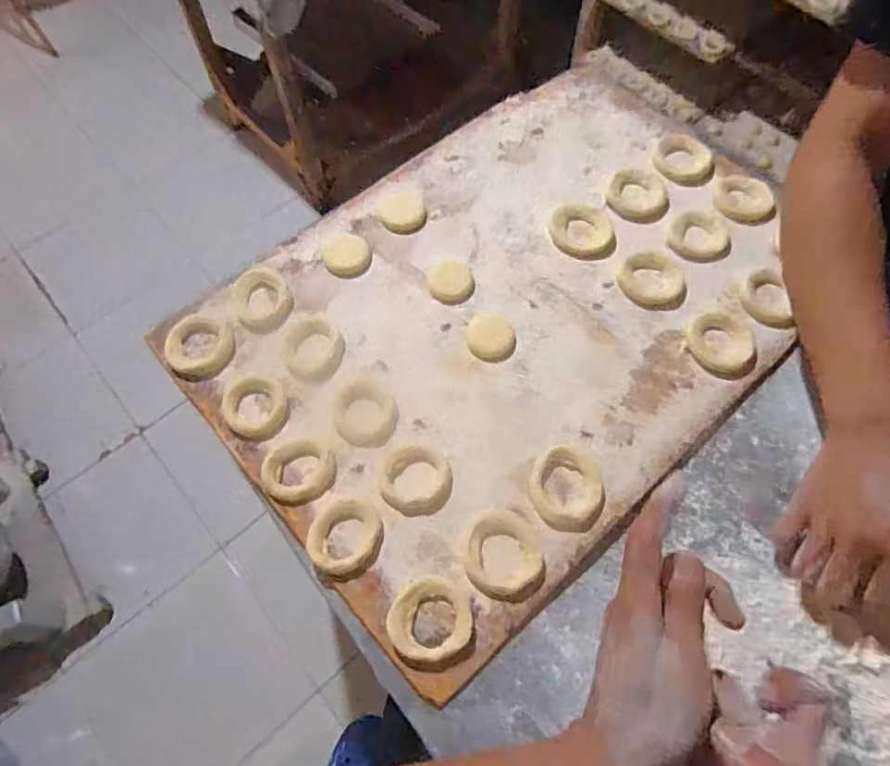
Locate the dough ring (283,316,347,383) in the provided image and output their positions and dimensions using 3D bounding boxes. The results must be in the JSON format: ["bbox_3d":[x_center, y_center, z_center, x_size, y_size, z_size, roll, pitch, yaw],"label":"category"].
[{"bbox_3d":[-0.124,-0.034,0.519,0.056,0.010,0.068,-32,68,-14],"label":"dough ring"}]

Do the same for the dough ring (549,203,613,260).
[{"bbox_3d":[0.143,-0.160,0.581,0.064,0.010,0.064,0,64,0],"label":"dough ring"}]

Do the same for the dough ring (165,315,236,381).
[{"bbox_3d":[-0.231,-0.035,0.522,0.061,0.012,0.061,0,64,0],"label":"dough ring"}]

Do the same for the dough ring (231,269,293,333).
[{"bbox_3d":[-0.180,-0.083,0.545,0.053,0.011,0.069,-21,66,-9],"label":"dough ring"}]

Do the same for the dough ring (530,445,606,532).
[{"bbox_3d":[0.103,0.088,0.463,0.059,0.010,0.068,3,64,2],"label":"dough ring"}]

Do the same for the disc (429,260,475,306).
[{"bbox_3d":[0.007,-0.102,0.560,0.045,0.005,0.051,15,65,7],"label":"disc"}]

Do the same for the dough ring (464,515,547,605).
[{"bbox_3d":[0.049,0.137,0.435,0.062,0.009,0.062,0,64,0],"label":"dough ring"}]

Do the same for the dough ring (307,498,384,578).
[{"bbox_3d":[-0.081,0.125,0.448,0.058,0.010,0.057,0,64,0],"label":"dough ring"}]

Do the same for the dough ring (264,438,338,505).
[{"bbox_3d":[-0.126,0.076,0.475,0.057,0.010,0.057,0,64,0],"label":"dough ring"}]

